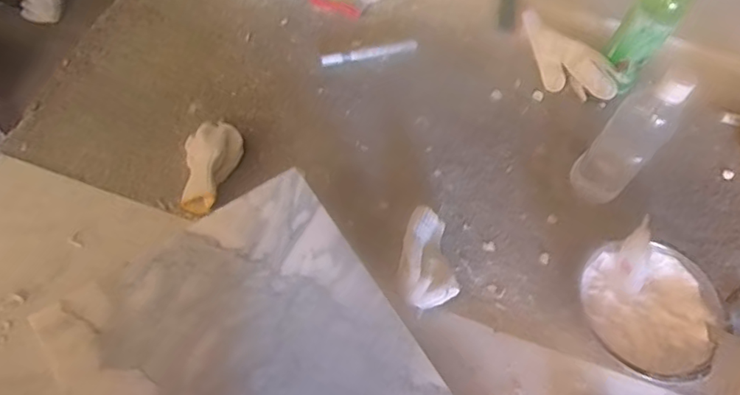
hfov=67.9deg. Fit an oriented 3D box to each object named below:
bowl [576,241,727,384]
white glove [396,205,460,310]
[{"bbox_3d":[0.300,0.119,0.602,0.140,0.049,0.152,2,61,-3],"label":"bowl"},{"bbox_3d":[0.059,0.071,0.618,0.062,0.045,0.112,-3,61,-6],"label":"white glove"}]

